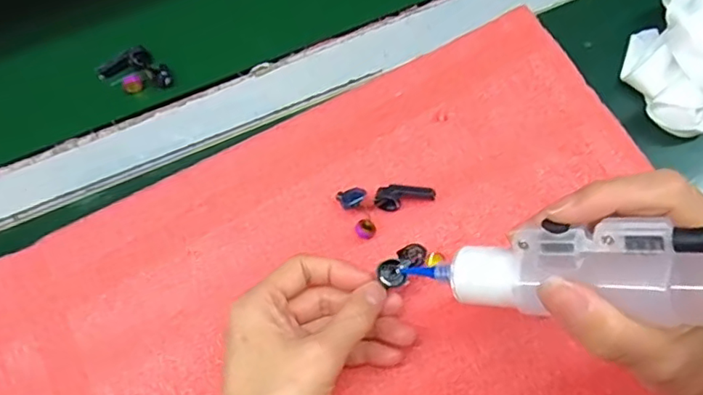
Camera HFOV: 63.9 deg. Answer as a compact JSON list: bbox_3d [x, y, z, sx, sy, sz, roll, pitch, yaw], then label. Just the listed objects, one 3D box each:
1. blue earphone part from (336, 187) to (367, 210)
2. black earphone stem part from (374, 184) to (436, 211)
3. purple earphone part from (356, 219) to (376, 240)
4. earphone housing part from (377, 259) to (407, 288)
[{"bbox_3d":[0.000,-0.001,0.330,0.015,0.011,0.013,-35,72,-11],"label":"blue earphone part"},{"bbox_3d":[0.031,-0.001,0.331,0.034,0.010,0.013,-12,69,-3],"label":"black earphone stem part"},{"bbox_3d":[0.008,0.018,0.324,0.011,0.009,0.011,-1,69,1],"label":"purple earphone part"},{"bbox_3d":[0.021,0.040,0.293,0.013,0.005,0.014,-25,70,-8],"label":"earphone housing part"}]

